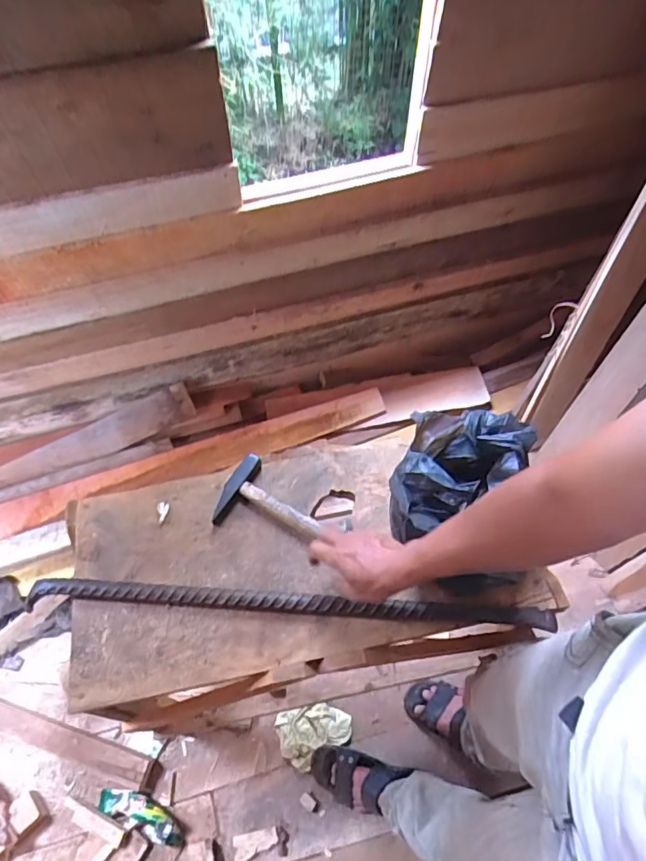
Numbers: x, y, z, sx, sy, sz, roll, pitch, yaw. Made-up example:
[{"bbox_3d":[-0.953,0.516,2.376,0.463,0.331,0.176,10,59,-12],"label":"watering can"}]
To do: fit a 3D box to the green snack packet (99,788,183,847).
[{"bbox_3d":[-0.392,0.832,1.124,0.197,0.019,0.059,19,65,10],"label":"green snack packet"}]

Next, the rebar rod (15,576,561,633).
[{"bbox_3d":[-0.051,0.233,0.705,0.706,0.025,0.030,3,63,2],"label":"rebar rod"}]

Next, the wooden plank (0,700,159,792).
[{"bbox_3d":[-0.601,0.685,1.143,0.475,0.026,0.073,15,64,8],"label":"wooden plank"}]

